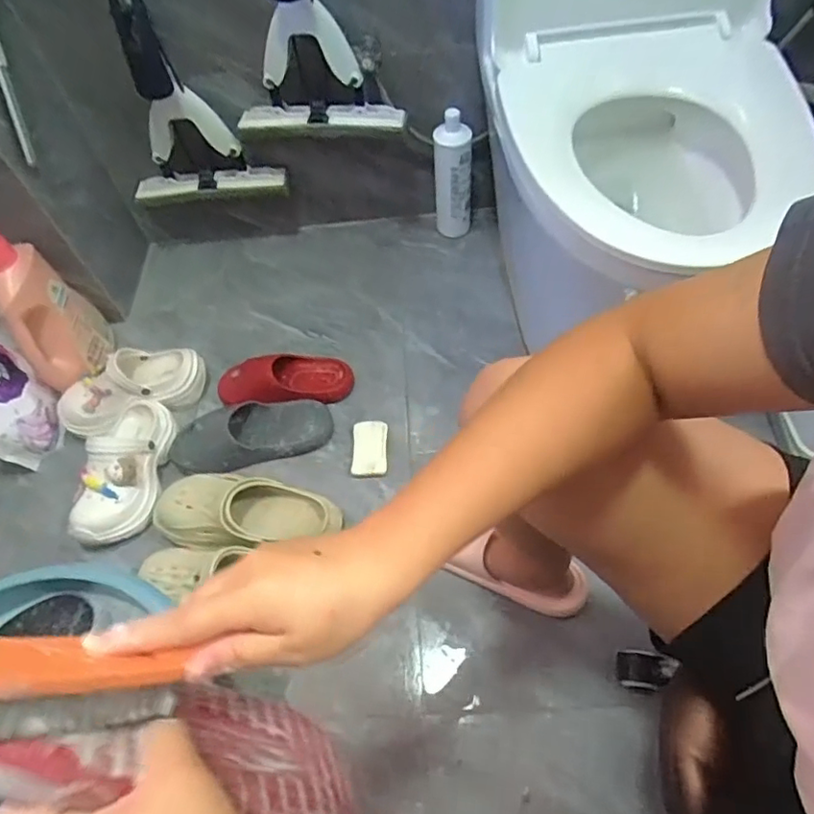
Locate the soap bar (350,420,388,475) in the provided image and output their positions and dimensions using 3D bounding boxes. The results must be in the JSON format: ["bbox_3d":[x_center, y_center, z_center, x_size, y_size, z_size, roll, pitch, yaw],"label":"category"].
[{"bbox_3d":[-0.064,0.071,0.978,0.060,0.019,0.106,-1,56,2],"label":"soap bar"}]

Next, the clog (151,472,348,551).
[{"bbox_3d":[-0.252,0.163,0.881,0.281,0.087,0.121,8,59,11],"label":"clog"}]

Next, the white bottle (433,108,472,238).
[{"bbox_3d":[0.098,-0.475,1.176,0.075,0.249,0.058,-17,57,-5],"label":"white bottle"}]

